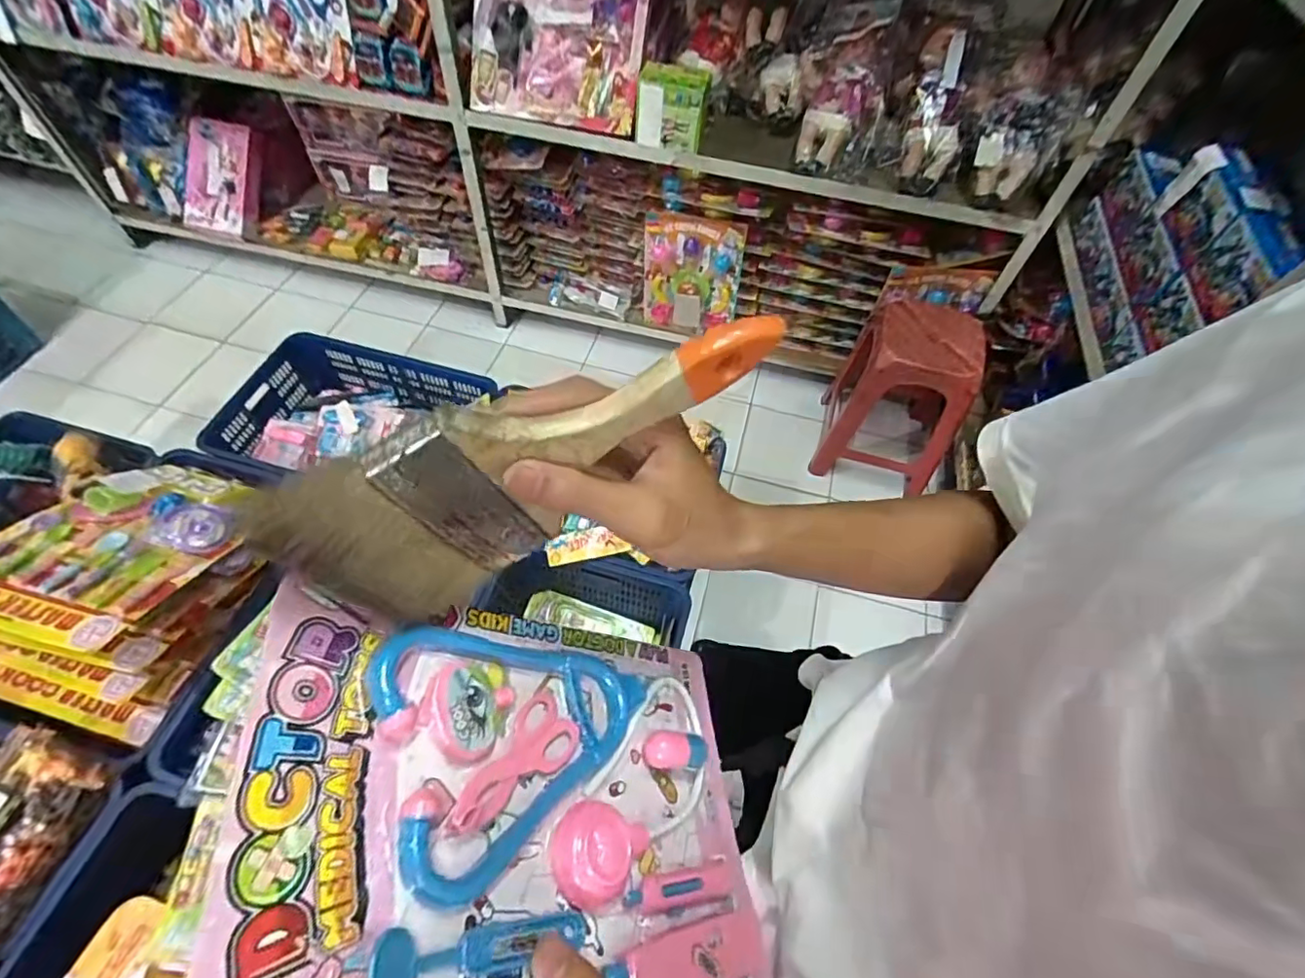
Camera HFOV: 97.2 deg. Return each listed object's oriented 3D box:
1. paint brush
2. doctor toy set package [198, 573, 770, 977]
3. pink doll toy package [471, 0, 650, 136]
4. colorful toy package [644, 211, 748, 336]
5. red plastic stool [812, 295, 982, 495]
[{"bbox_3d":[-0.043,-0.012,0.248,0.209,0.106,0.024,-29,63,-5],"label":"paint brush"},{"bbox_3d":[-0.046,0.162,0.284,0.273,0.021,0.200,25,42,-41],"label":"doctor toy set package"},{"bbox_3d":[-0.235,-1.054,1.365,0.404,0.307,0.083,15,37,7],"label":"pink doll toy package"},{"bbox_3d":[0.114,-0.633,1.757,0.300,0.372,0.052,16,58,6],"label":"colorful toy package"},{"bbox_3d":[0.693,-0.282,1.658,0.333,0.454,0.346,15,58,6],"label":"red plastic stool"}]

